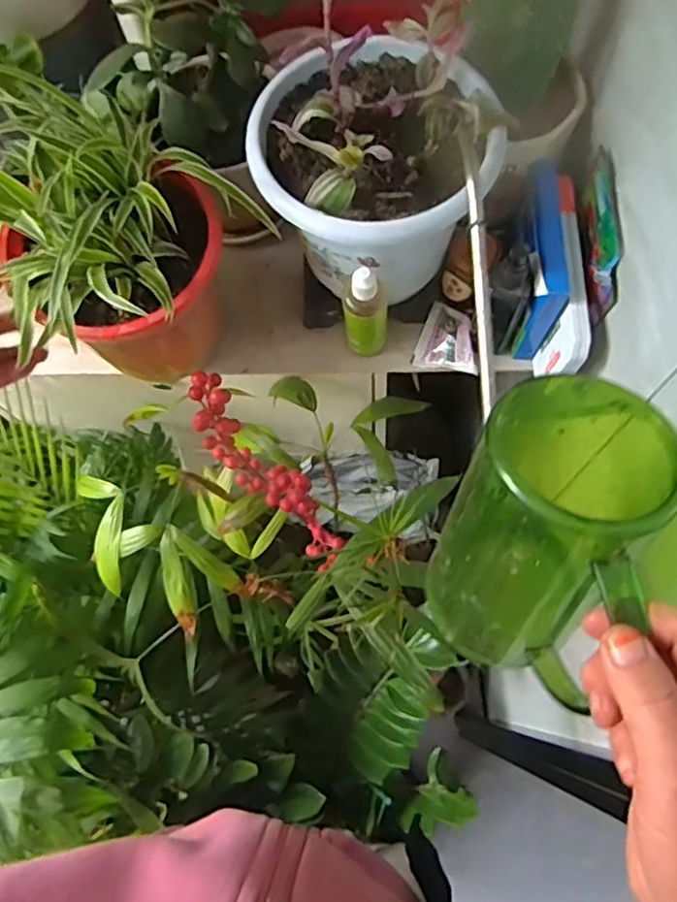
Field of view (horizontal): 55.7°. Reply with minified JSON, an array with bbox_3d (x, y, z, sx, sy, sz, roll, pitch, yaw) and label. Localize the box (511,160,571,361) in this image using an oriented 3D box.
[{"bbox_3d":[0.174,-0.164,0.563,0.028,0.100,0.128,1,69,2],"label":"box"}]

